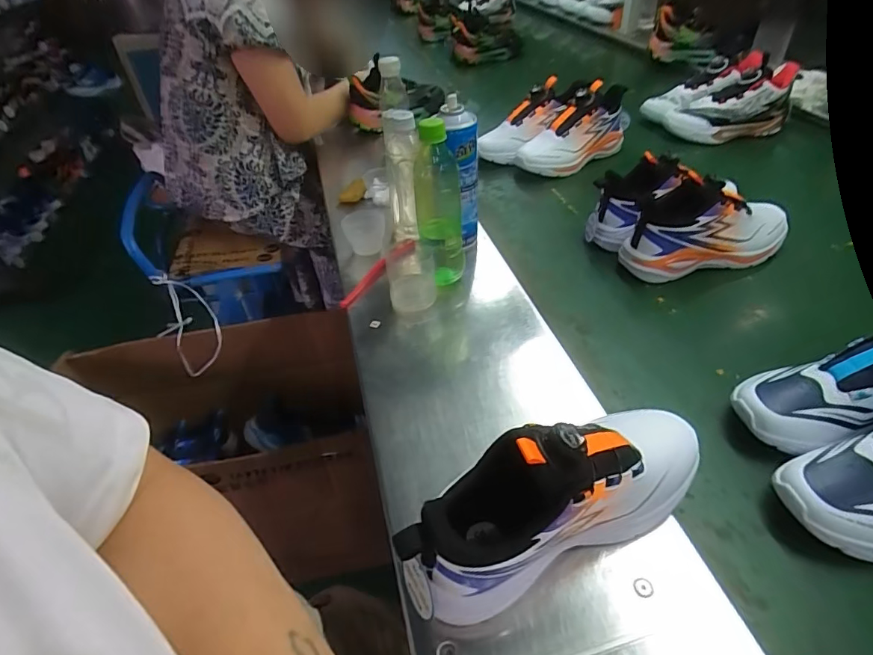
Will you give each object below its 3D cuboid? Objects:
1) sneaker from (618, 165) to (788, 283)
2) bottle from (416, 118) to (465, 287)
[{"bbox_3d":[0.379,-0.148,0.688,0.241,0.130,0.098,-10,41,-6],"label":"sneaker"},{"bbox_3d":[0.004,-0.154,0.627,0.058,0.216,0.076,-4,41,1],"label":"bottle"}]

